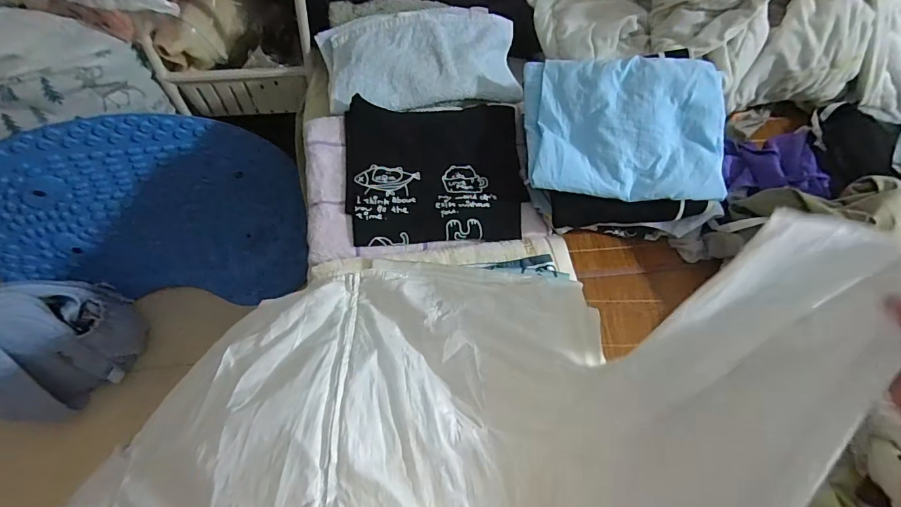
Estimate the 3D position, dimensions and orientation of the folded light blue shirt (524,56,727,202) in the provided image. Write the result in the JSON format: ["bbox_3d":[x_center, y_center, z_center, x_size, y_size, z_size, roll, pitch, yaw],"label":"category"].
[{"bbox_3d":[0.232,-0.172,0.594,0.264,0.088,0.201,10,63,1],"label":"folded light blue shirt"}]

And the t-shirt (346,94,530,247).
[{"bbox_3d":[-0.020,-0.125,0.630,0.252,0.028,0.226,-2,69,-9],"label":"t-shirt"}]

